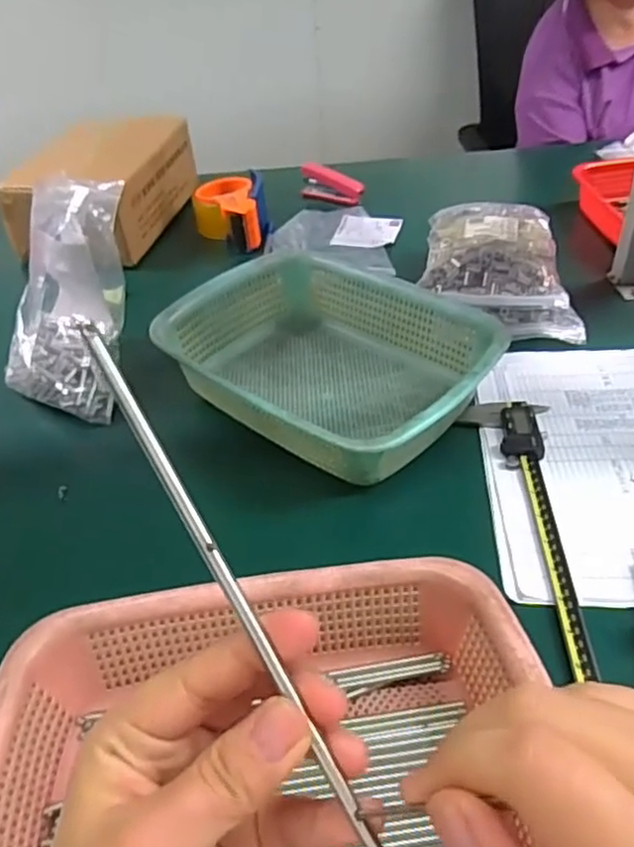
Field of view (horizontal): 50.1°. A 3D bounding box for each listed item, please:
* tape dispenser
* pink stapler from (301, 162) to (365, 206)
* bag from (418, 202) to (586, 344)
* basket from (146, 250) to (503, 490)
[{"bbox_3d":[-0.117,-0.296,0.946,0.105,0.061,0.132,-11,41,-8],"label":"tape dispenser"},{"bbox_3d":[0.024,-0.352,1.005,0.108,0.046,0.025,27,50,31],"label":"pink stapler"},{"bbox_3d":[0.200,-0.177,0.766,0.164,0.080,0.204,-1,41,4],"label":"bag"},{"bbox_3d":[0.014,-0.062,0.647,0.295,0.076,0.226,29,50,32],"label":"basket"}]

